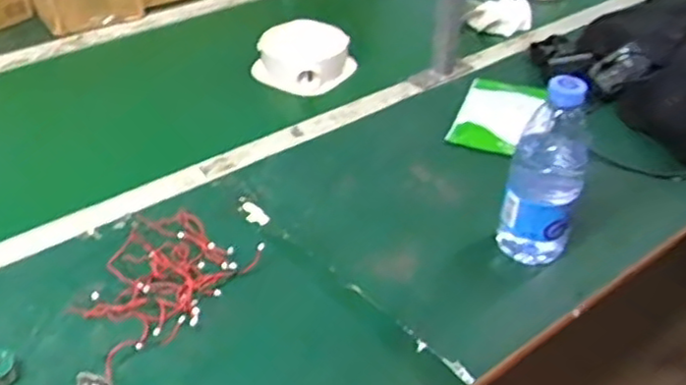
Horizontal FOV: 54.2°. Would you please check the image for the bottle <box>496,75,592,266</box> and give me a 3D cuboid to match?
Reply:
[{"bbox_3d":[0.196,-0.010,0.650,0.070,0.200,0.054,15,41,17],"label":"bottle"}]

